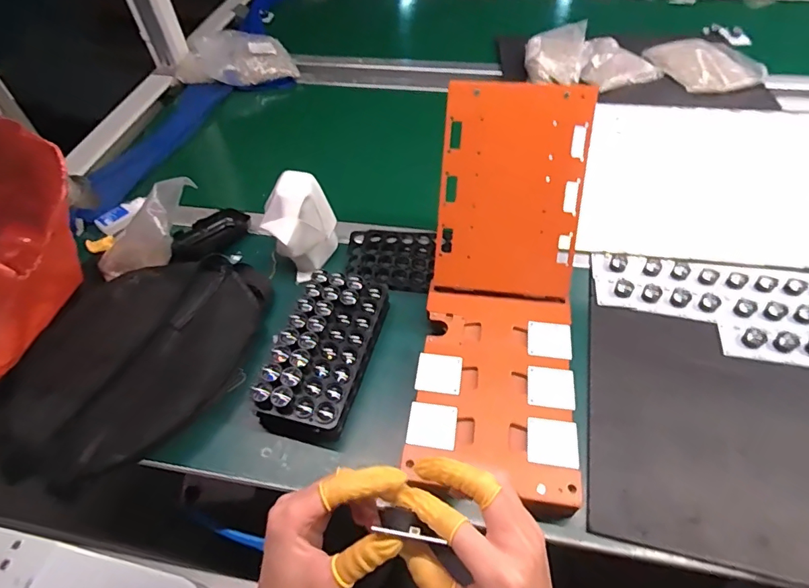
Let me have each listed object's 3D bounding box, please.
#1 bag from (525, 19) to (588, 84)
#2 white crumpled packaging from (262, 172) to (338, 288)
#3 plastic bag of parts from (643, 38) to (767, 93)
[{"bbox_3d":[0.301,-0.478,0.937,0.117,0.052,0.166,10,52,11],"label":"bag"},{"bbox_3d":[-0.138,-0.092,0.627,0.062,0.117,0.097,32,59,26],"label":"white crumpled packaging"},{"bbox_3d":[0.593,-0.457,0.938,0.164,0.032,0.196,-15,51,-9],"label":"plastic bag of parts"}]

